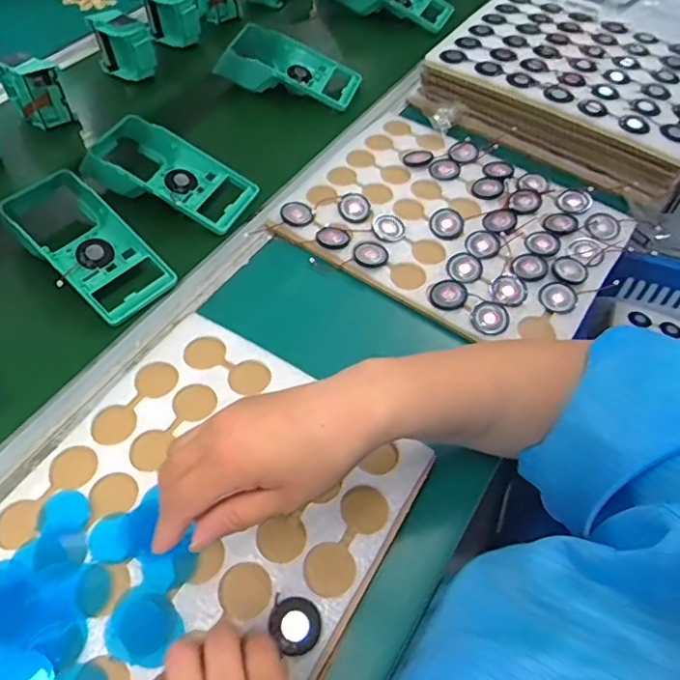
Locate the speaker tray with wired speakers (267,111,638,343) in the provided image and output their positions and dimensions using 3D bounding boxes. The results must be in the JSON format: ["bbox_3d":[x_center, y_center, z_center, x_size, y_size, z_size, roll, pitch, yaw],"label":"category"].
[{"bbox_3d":[0.124,-0.132,0.584,0.318,0.014,0.249,30,59,18],"label":"speaker tray with wired speakers"}]

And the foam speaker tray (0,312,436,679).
[{"bbox_3d":[-0.111,0.143,0.377,0.241,0.015,0.320,27,58,16],"label":"foam speaker tray"}]

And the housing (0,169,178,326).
[{"bbox_3d":[-0.261,-0.103,0.548,0.207,0.043,0.093,37,62,22],"label":"housing"}]

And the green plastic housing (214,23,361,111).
[{"bbox_3d":[-0.065,-0.372,0.733,0.180,0.045,0.096,17,56,10],"label":"green plastic housing"}]

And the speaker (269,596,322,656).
[{"bbox_3d":[-0.028,0.182,0.351,0.032,0.007,0.030,38,62,23],"label":"speaker"}]

